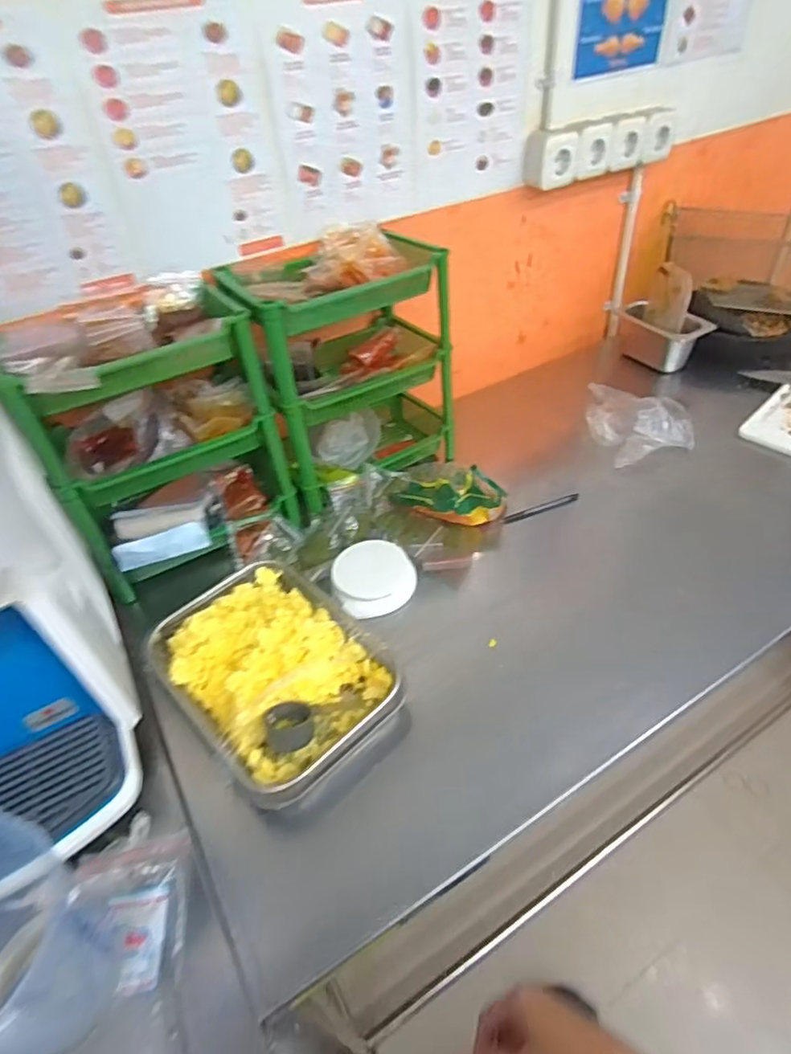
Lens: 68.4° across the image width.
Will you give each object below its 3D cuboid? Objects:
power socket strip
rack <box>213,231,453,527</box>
[{"bbox_3d":[0.385,-0.697,1.065,0.355,0.083,0.059,-27,48,-22],"label":"power socket strip"},{"bbox_3d":[-0.086,-0.251,0.935,0.348,0.335,0.216,-27,48,-22],"label":"rack"}]

